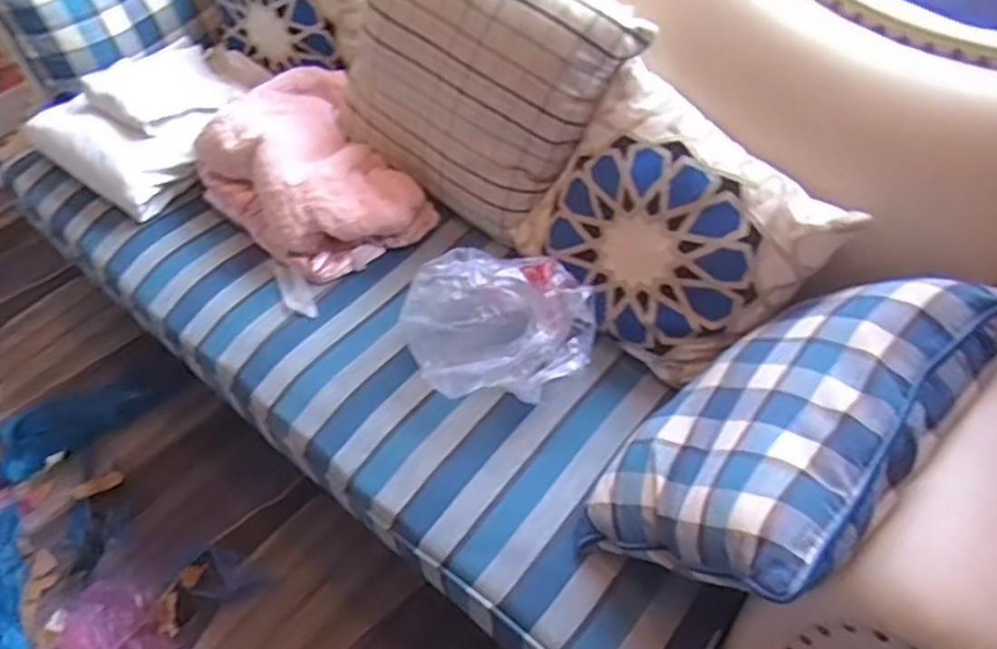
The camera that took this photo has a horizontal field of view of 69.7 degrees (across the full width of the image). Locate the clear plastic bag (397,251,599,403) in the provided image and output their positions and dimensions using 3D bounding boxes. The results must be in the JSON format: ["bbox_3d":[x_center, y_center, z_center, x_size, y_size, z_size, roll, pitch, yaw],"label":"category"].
[{"bbox_3d":[-0.001,0.000,1.037,0.273,0.109,0.181,9,55,8],"label":"clear plastic bag"}]

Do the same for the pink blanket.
[{"bbox_3d":[-0.331,-0.260,1.239,0.294,0.157,0.353,-32,59,-20],"label":"pink blanket"}]

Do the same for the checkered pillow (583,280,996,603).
[{"bbox_3d":[0.347,0.125,0.865,0.445,0.140,0.342,-46,23,-22],"label":"checkered pillow"}]

